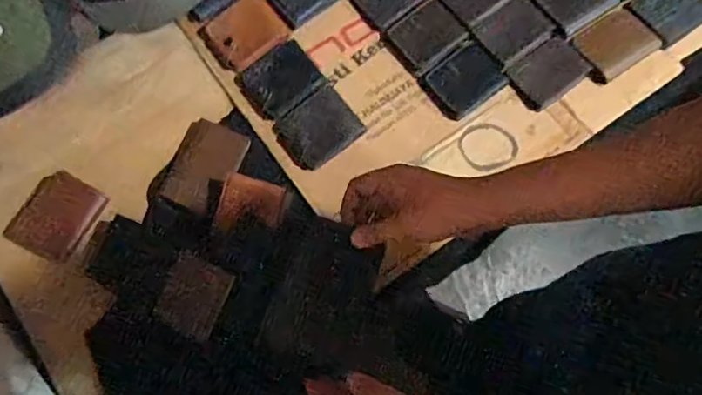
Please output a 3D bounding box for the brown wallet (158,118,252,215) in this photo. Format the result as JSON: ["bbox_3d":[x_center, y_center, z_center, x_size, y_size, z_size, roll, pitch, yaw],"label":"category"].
[{"bbox_3d":[-0.227,-0.048,0.856,0.099,0.008,0.135,23,79,4],"label":"brown wallet"}]

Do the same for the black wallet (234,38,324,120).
[{"bbox_3d":[-0.114,-0.188,0.879,0.120,0.011,0.097,-41,81,-8],"label":"black wallet"}]

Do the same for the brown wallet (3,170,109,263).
[{"bbox_3d":[-0.446,0.024,0.829,0.110,0.018,0.125,31,80,6],"label":"brown wallet"}]

